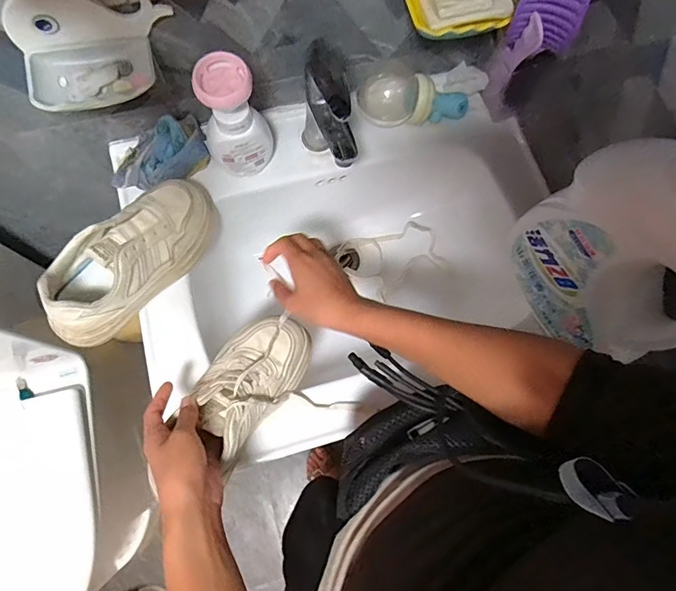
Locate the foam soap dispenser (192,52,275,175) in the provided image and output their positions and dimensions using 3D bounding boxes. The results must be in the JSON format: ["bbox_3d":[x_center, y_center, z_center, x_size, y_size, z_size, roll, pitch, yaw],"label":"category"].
[{"bbox_3d":[-0.130,-0.222,0.570,0.083,0.153,0.058,-23,75,-9],"label":"foam soap dispenser"}]

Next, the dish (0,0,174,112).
[{"bbox_3d":[-0.248,-0.252,0.461,0.159,0.074,0.081,-15,74,-7],"label":"dish"}]

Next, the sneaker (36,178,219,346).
[{"bbox_3d":[-0.248,-0.051,0.550,0.086,0.093,0.247,33,74,8],"label":"sneaker"}]

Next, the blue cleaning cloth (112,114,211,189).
[{"bbox_3d":[-0.243,-0.191,0.605,0.138,0.057,0.079,-35,77,-12],"label":"blue cleaning cloth"}]

